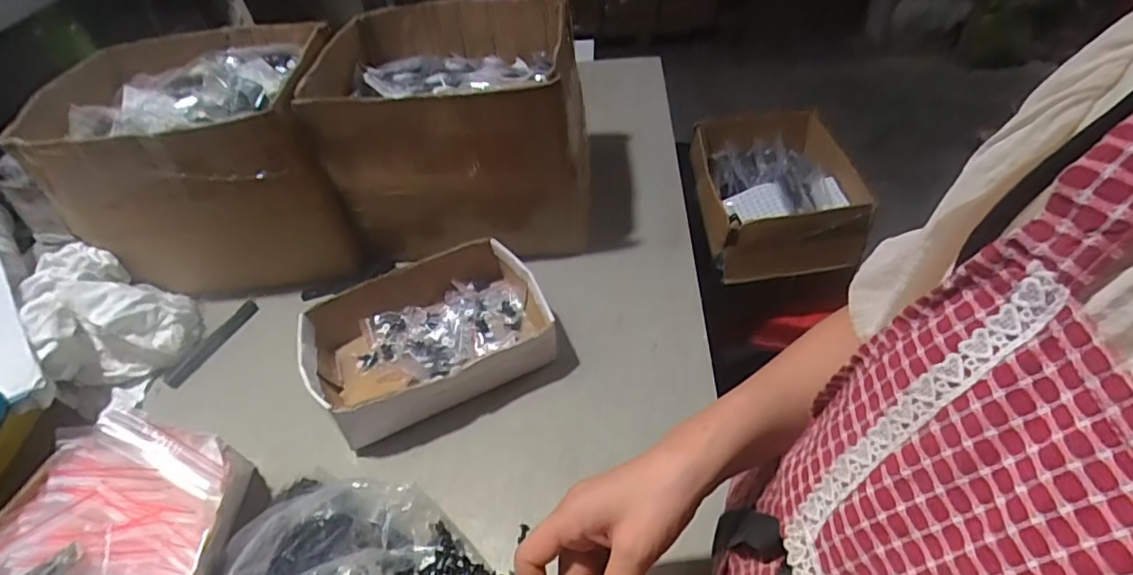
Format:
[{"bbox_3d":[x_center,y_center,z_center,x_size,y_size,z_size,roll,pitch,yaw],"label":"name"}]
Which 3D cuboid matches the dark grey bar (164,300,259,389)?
[{"bbox_3d":[-0.438,0.066,0.689,0.016,0.017,0.131,19,51,23],"label":"dark grey bar"}]

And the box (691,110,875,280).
[{"bbox_3d":[0.375,-0.196,1.061,0.252,0.125,0.379,-6,46,1],"label":"box"}]

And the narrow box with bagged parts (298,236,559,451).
[{"bbox_3d":[-0.151,0.057,0.622,0.254,0.068,0.172,-21,48,-14],"label":"narrow box with bagged parts"}]

